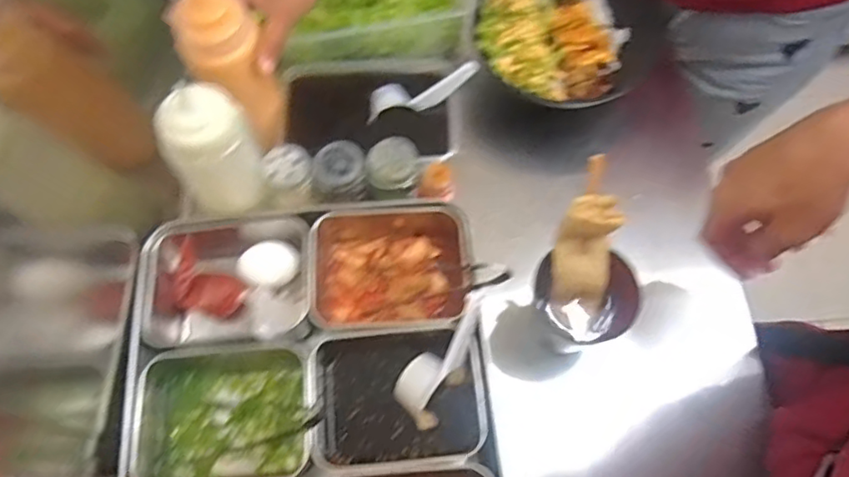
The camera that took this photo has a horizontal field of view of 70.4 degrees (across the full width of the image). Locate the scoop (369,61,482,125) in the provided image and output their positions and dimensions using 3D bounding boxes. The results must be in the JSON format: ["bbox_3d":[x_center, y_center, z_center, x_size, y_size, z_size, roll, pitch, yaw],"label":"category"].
[{"bbox_3d":[-0.002,-0.146,0.588,0.112,0.025,0.032,-16,68,6],"label":"scoop"}]

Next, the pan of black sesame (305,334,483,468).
[{"bbox_3d":[-0.023,0.136,0.505,0.135,0.065,0.106,-6,67,-3],"label":"pan of black sesame"}]

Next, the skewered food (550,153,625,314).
[{"bbox_3d":[0.123,0.000,0.460,0.043,0.136,0.020,-5,37,-3],"label":"skewered food"}]

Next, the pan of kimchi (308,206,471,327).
[{"bbox_3d":[-0.031,0.030,0.540,0.136,0.068,0.112,-2,67,-2],"label":"pan of kimchi"}]

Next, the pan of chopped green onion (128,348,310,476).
[{"bbox_3d":[-0.161,0.145,0.497,0.140,0.061,0.107,-5,67,-3],"label":"pan of chopped green onion"}]

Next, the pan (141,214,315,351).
[{"bbox_3d":[-0.175,0.039,0.535,0.147,0.073,0.113,-1,67,-1],"label":"pan"}]

